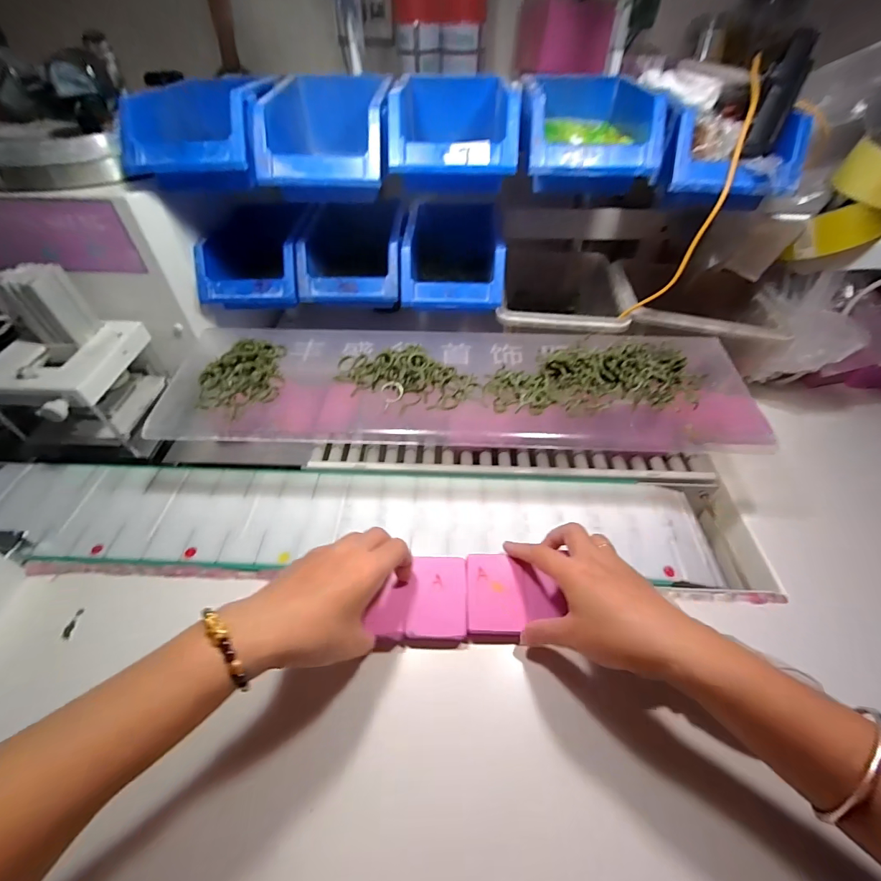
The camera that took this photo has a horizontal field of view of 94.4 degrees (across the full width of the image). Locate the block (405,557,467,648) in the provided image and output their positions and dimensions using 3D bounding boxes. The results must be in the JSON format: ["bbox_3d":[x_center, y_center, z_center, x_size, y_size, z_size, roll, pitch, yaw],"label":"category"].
[{"bbox_3d":[-0.002,0.145,0.372,0.051,0.020,0.071,2,47,2],"label":"block"}]

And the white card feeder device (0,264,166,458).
[{"bbox_3d":[-0.437,-0.083,0.468,0.128,0.178,0.147,-1,47,-1],"label":"white card feeder device"}]

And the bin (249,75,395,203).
[{"bbox_3d":[-0.120,-0.341,0.452,0.124,0.082,0.205,-1,47,-1],"label":"bin"}]

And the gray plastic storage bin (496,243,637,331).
[{"bbox_3d":[0.166,-0.190,0.577,0.155,0.096,0.198,8,48,7],"label":"gray plastic storage bin"}]

